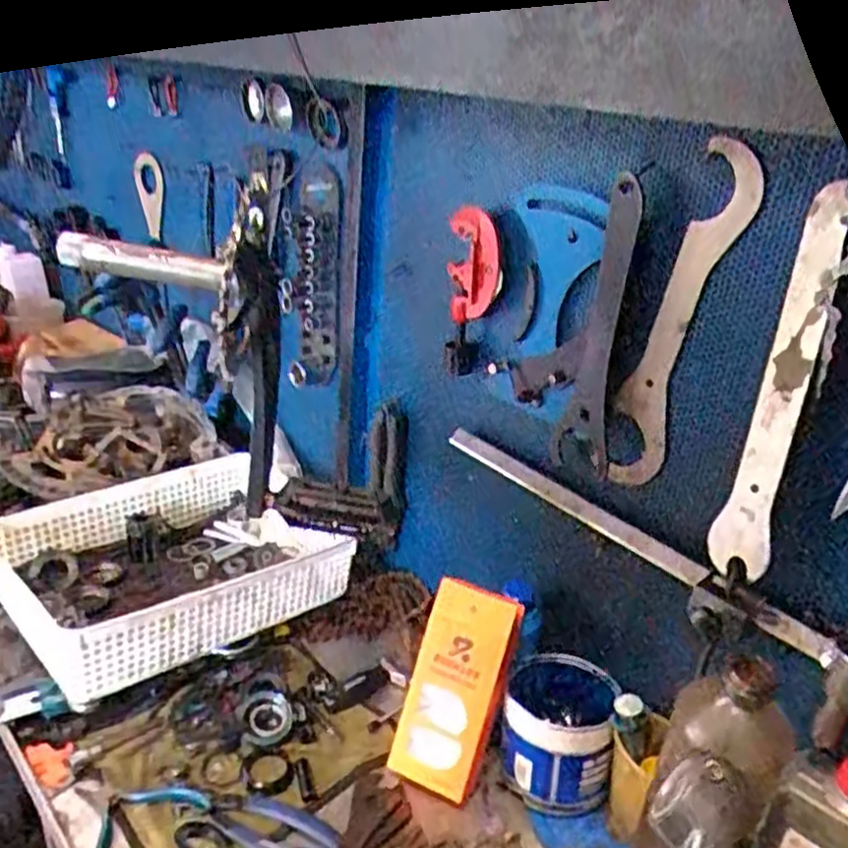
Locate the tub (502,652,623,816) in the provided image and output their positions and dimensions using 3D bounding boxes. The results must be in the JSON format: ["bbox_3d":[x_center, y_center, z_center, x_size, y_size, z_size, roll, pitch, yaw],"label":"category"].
[{"bbox_3d":[0.120,0.277,0.693,0.097,0.092,0.106,4,25,-2],"label":"tub"}]

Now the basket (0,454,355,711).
[{"bbox_3d":[-0.263,0.144,0.851,0.356,0.087,0.251,-16,32,-36],"label":"basket"}]

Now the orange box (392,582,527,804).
[{"bbox_3d":[0.028,0.236,0.692,0.081,0.186,0.034,18,3,26],"label":"orange box"}]

